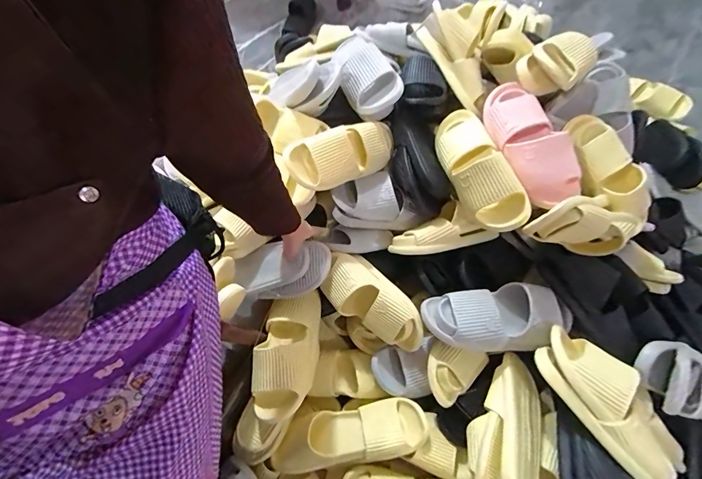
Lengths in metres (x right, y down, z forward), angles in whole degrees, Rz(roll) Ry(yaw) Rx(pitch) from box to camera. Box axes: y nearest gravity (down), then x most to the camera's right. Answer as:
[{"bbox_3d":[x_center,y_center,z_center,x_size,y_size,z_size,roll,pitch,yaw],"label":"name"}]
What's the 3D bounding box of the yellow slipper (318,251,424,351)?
[{"bbox_3d":[0.045,0.129,0.712,0.239,0.078,0.118,41,71,19],"label":"yellow slipper"}]

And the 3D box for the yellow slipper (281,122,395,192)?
[{"bbox_3d":[-0.006,-0.181,0.698,0.258,0.090,0.086,-23,64,-26],"label":"yellow slipper"}]

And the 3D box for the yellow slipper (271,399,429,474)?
[{"bbox_3d":[-0.006,0.390,0.692,0.304,0.087,0.106,-8,63,-3],"label":"yellow slipper"}]

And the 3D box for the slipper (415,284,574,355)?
[{"bbox_3d":[0.284,0.149,0.665,0.281,0.065,0.123,-6,63,-2],"label":"slipper"}]

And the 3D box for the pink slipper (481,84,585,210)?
[{"bbox_3d":[0.350,-0.192,0.685,0.108,0.085,0.283,-28,61,16],"label":"pink slipper"}]

